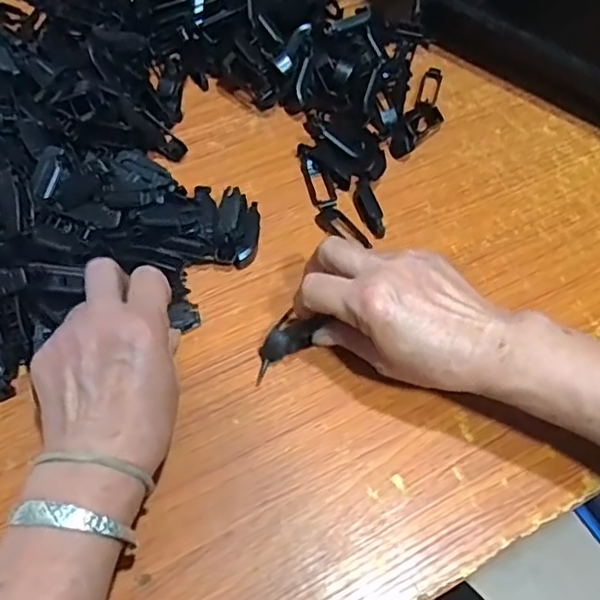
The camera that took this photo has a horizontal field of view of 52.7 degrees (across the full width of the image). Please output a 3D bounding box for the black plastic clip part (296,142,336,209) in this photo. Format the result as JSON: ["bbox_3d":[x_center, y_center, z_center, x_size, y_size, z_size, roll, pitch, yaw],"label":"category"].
[{"bbox_3d":[0.014,-0.103,0.499,0.019,0.010,0.063,-13,59,-11],"label":"black plastic clip part"}]

